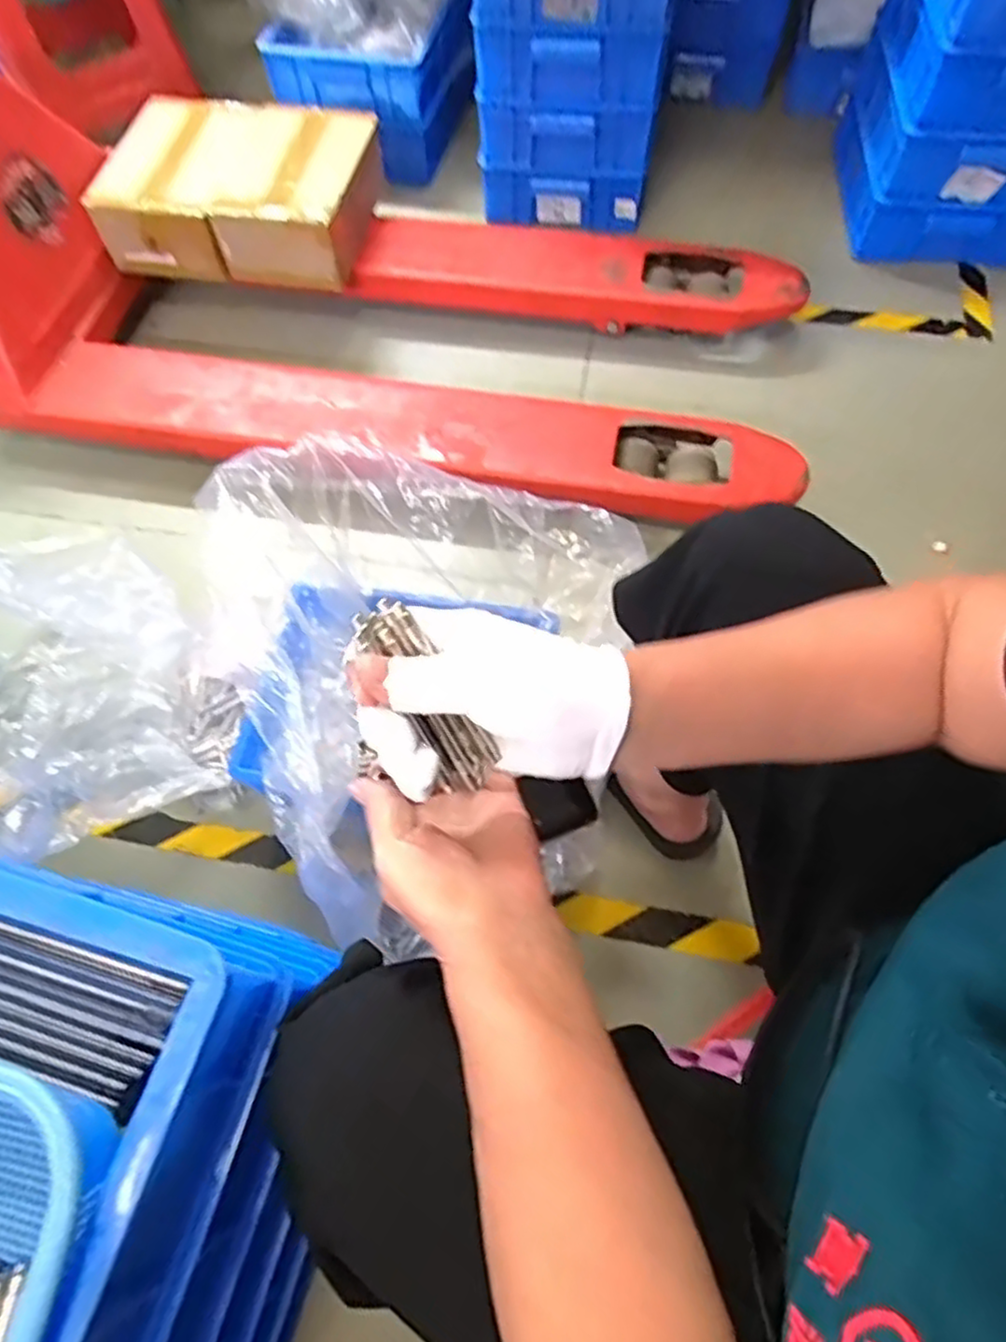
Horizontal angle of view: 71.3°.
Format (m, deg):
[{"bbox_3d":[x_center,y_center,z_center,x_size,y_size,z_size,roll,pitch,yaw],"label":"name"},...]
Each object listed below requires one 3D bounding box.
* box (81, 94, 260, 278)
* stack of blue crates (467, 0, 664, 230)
[{"bbox_3d":[-0.518,-0.796,1.144,0.208,0.124,0.260,8,65,5],"label":"box"},{"bbox_3d":[0.127,-1.078,1.137,0.291,0.511,0.373,10,65,6],"label":"stack of blue crates"}]

